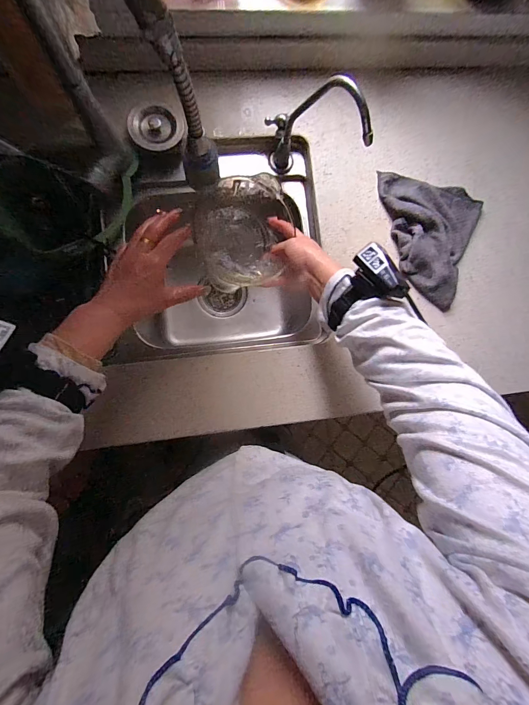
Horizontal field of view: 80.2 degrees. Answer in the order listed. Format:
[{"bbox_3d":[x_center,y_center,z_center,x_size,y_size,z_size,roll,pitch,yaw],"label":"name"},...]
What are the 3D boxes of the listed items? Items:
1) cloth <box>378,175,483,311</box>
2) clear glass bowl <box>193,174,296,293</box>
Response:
[{"bbox_3d":[0.259,-0.194,0.517,0.171,0.030,0.195,16,82,-5],"label":"cloth"},{"bbox_3d":[-0.031,-0.172,0.481,0.141,0.068,0.152,1,84,-7],"label":"clear glass bowl"}]

